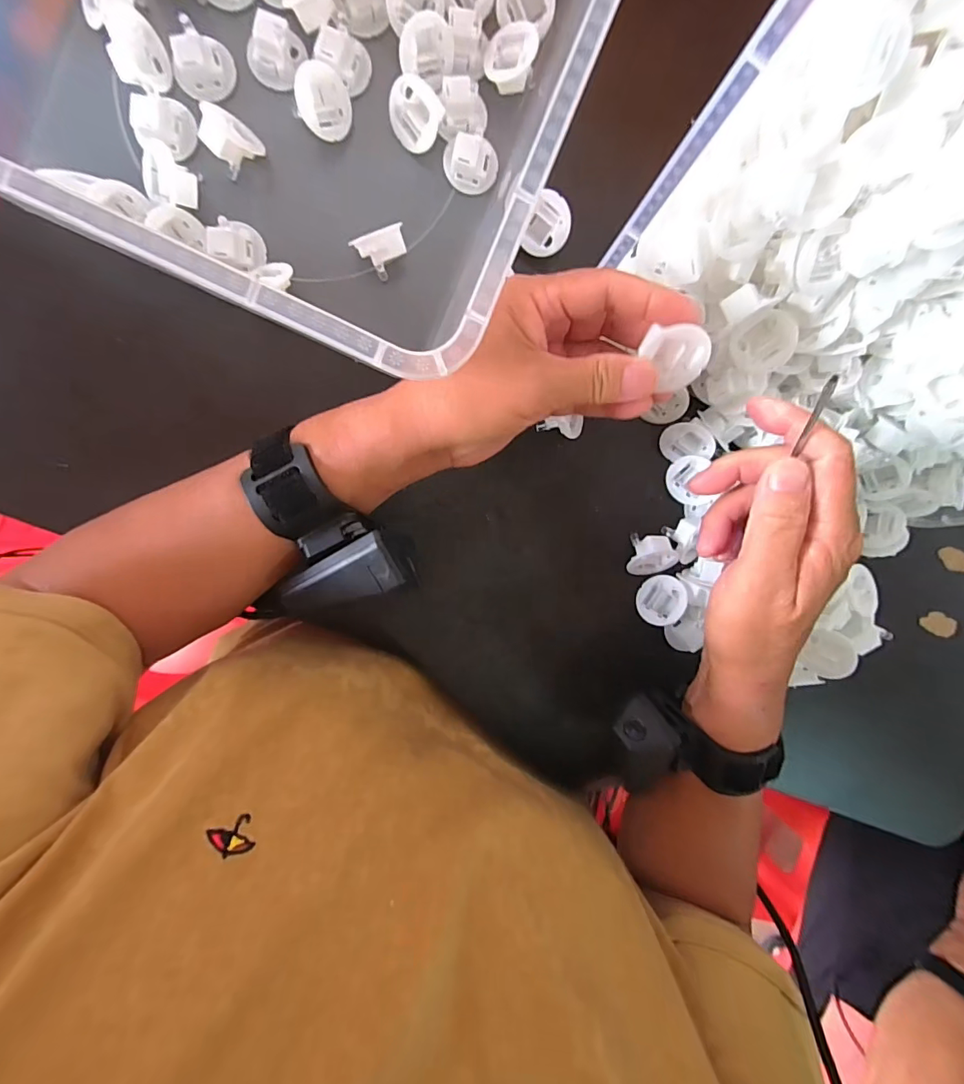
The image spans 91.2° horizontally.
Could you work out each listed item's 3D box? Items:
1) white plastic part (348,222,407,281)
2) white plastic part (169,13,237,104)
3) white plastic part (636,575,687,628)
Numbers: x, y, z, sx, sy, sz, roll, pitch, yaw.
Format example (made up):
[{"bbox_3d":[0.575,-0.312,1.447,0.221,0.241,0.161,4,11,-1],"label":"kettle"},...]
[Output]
[{"bbox_3d":[-0.058,-0.170,0.277,0.030,0.023,0.018,-26,99,-3],"label":"white plastic part"},{"bbox_3d":[-0.156,-0.265,0.264,0.030,0.015,0.029,13,116,-46],"label":"white plastic part"},{"bbox_3d":[0.121,0.039,0.315,0.012,0.031,0.033,25,93,-53],"label":"white plastic part"}]

